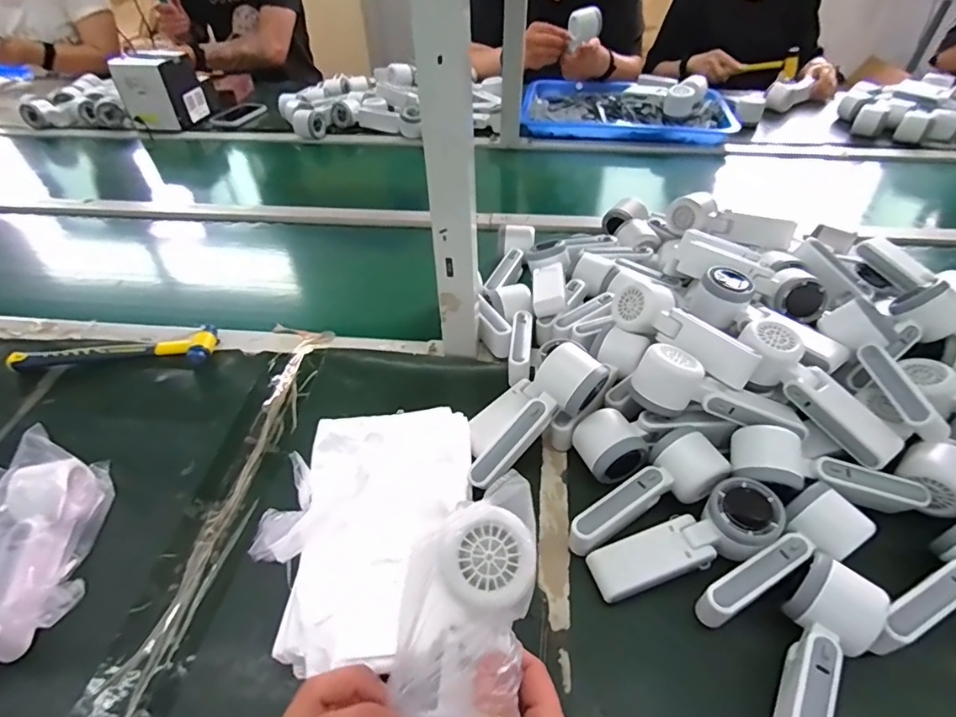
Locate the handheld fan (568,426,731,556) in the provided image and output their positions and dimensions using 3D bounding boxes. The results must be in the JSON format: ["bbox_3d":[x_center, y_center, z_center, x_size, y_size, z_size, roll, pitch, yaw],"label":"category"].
[{"bbox_3d":[0.153,0.130,0.464,0.155,0.057,0.061,-27,50,-24],"label":"handheld fan"}]

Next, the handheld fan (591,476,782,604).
[{"bbox_3d":[0.179,0.160,0.434,0.161,0.055,0.060,-16,46,-17],"label":"handheld fan"}]

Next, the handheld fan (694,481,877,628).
[{"bbox_3d":[0.253,0.172,0.419,0.153,0.056,0.054,-26,49,-25],"label":"handheld fan"}]

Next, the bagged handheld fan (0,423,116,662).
[{"bbox_3d":[-0.386,0.160,0.451,0.069,0.072,0.189,-8,44,-9],"label":"bagged handheld fan"}]

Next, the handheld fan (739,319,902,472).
[{"bbox_3d":[0.323,0.034,0.498,0.054,0.048,0.169,-28,65,-21],"label":"handheld fan"}]

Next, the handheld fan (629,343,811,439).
[{"bbox_3d":[0.238,0.031,0.491,0.168,0.045,0.052,11,46,12],"label":"handheld fan"}]

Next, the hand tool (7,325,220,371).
[{"bbox_3d":[-0.464,-0.010,0.648,0.244,0.022,0.050,-6,48,-2],"label":"hand tool"}]

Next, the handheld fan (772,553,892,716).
[{"bbox_3d":[0.239,0.228,0.371,0.054,0.059,0.157,32,52,29],"label":"handheld fan"}]

